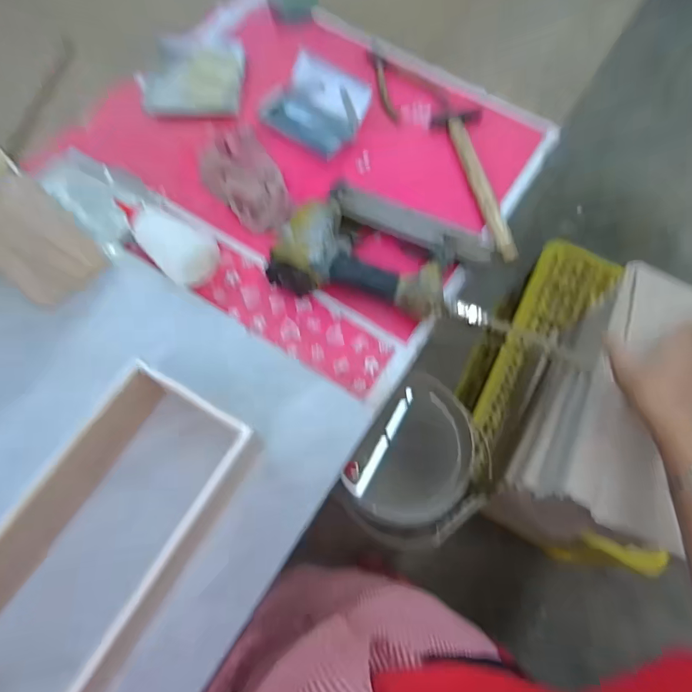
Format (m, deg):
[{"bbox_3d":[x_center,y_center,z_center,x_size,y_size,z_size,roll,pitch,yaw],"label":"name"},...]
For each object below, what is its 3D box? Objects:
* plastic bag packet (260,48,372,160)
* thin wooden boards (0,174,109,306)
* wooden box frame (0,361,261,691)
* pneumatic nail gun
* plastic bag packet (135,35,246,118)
[{"bbox_3d":[-0.041,-0.337,0.606,0.130,0.033,0.132,29,70,8],"label":"plastic bag packet"},{"bbox_3d":[-0.329,-0.113,0.469,0.010,0.125,0.092,10,51,35],"label":"thin wooden boards"},{"bbox_3d":[-0.224,0.205,0.353,0.120,0.094,0.360,30,70,8],"label":"wooden box frame"},{"bbox_3d":[0.036,-0.100,0.506,0.205,0.060,0.158,27,70,8],"label":"pneumatic nail gun"},{"bbox_3d":[-0.222,-0.396,0.637,0.146,0.026,0.149,3,69,-2],"label":"plastic bag packet"}]

